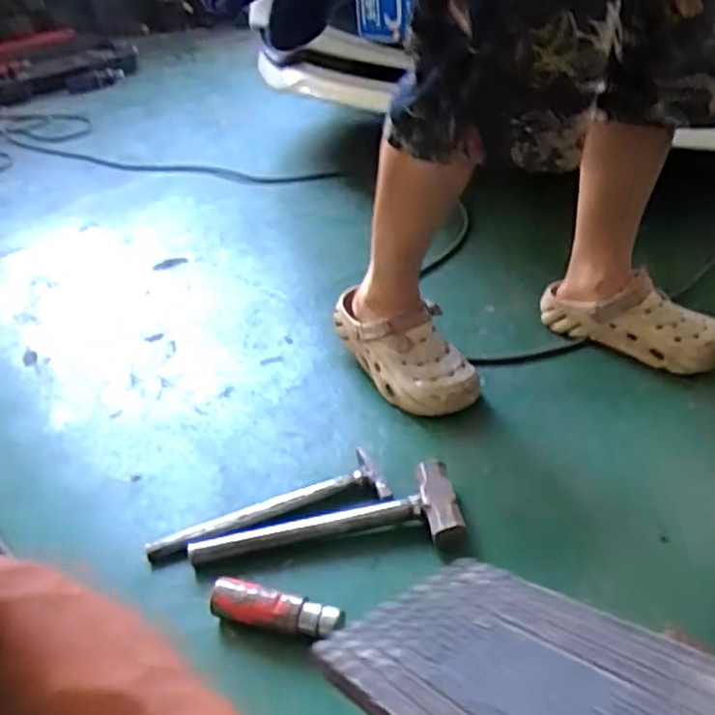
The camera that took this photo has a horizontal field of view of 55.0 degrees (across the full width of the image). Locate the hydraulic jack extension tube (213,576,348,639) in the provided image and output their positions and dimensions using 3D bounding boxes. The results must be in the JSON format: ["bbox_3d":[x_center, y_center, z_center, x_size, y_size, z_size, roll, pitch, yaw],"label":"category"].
[{"bbox_3d":[-0.085,0.263,0.714,0.138,0.028,0.035,7,39,17],"label":"hydraulic jack extension tube"}]

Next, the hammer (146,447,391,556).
[{"bbox_3d":[-0.110,0.191,0.851,0.290,0.033,0.089,-15,37,-11],"label":"hammer"}]

